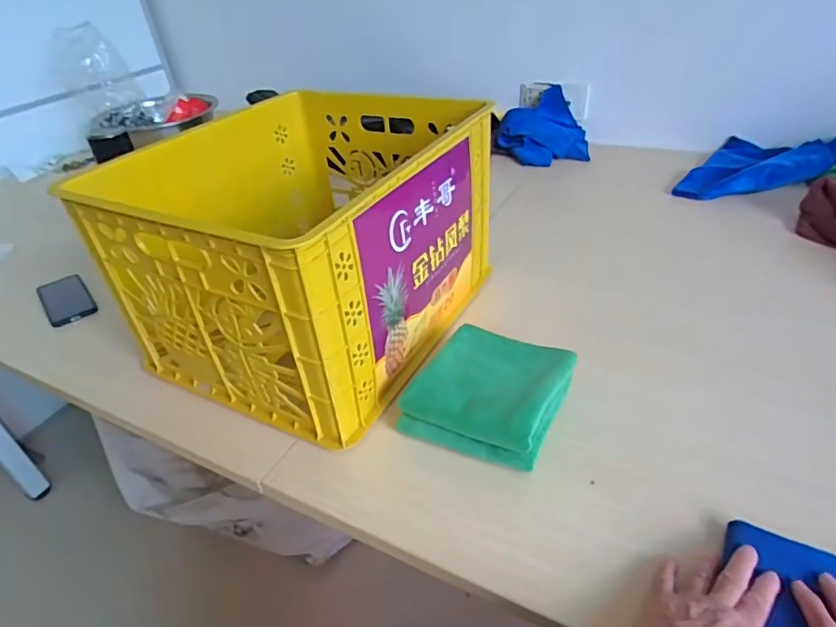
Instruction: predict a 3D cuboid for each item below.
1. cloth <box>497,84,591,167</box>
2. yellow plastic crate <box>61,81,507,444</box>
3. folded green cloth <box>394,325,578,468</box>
[{"bbox_3d":[0.344,-0.501,1.455,0.241,0.067,0.270,-5,62,3],"label":"cloth"},{"bbox_3d":[-0.159,-0.123,0.802,0.415,0.275,0.493,14,39,24],"label":"yellow plastic crate"},{"bbox_3d":[0.088,0.092,0.647,0.171,0.058,0.175,16,40,26],"label":"folded green cloth"}]

